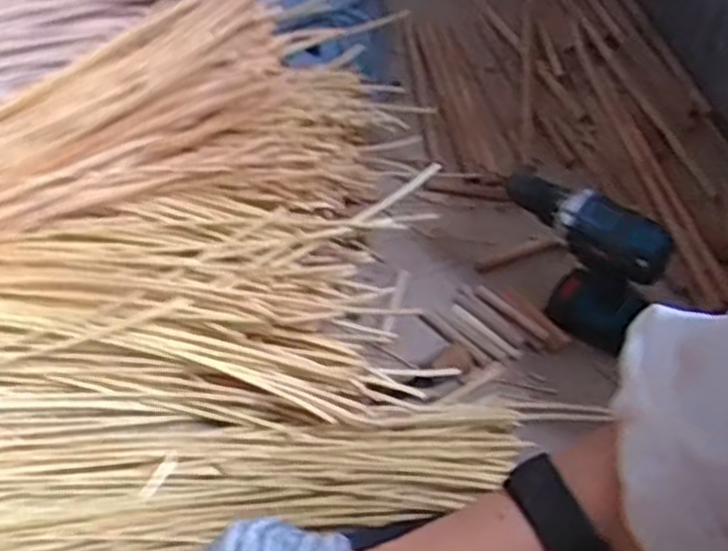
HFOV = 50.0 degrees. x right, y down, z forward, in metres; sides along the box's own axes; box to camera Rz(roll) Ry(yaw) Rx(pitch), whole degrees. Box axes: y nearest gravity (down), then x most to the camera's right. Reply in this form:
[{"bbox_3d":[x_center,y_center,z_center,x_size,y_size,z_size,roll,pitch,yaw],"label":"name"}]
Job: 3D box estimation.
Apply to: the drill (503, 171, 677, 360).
[{"bbox_3d":[0.240,-0.019,0.897,0.190,0.214,0.067,34,69,20],"label":"drill"}]

